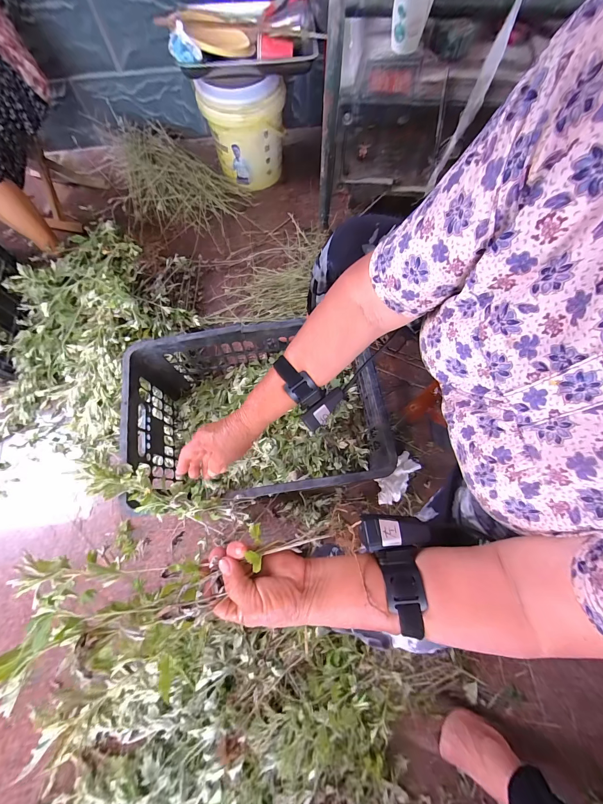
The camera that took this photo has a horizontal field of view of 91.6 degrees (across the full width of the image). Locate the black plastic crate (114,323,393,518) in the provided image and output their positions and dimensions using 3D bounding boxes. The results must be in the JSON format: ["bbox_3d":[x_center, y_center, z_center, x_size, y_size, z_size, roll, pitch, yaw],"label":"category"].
[{"bbox_3d":[-0.097,0.033,0.657,0.494,0.224,0.335,-9,72,-2],"label":"black plastic crate"}]

